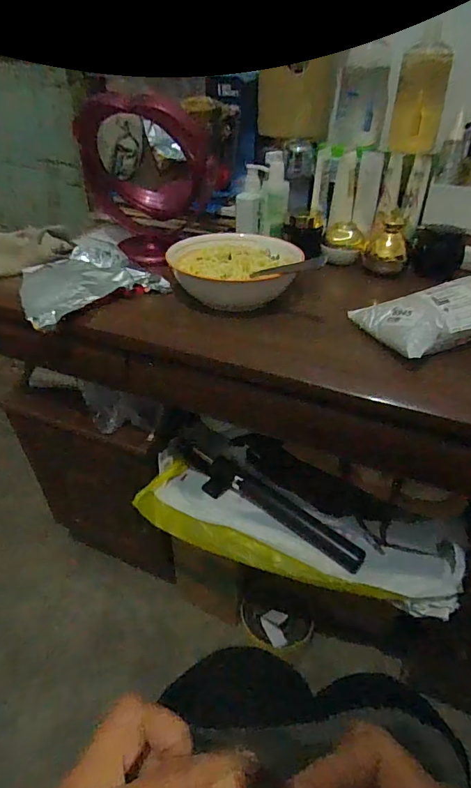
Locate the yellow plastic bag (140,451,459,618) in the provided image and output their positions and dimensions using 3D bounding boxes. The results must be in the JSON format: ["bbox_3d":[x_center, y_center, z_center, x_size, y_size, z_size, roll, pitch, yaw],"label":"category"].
[{"bbox_3d":[0.078,0.203,0.671,0.476,0.101,0.097,14,38,17],"label":"yellow plastic bag"}]

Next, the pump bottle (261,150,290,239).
[{"bbox_3d":[0.065,-0.321,0.726,0.045,0.114,0.062,4,36,3],"label":"pump bottle"}]

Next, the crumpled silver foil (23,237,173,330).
[{"bbox_3d":[-0.218,-0.171,0.643,0.184,0.035,0.194,-18,40,-25],"label":"crumpled silver foil"}]

